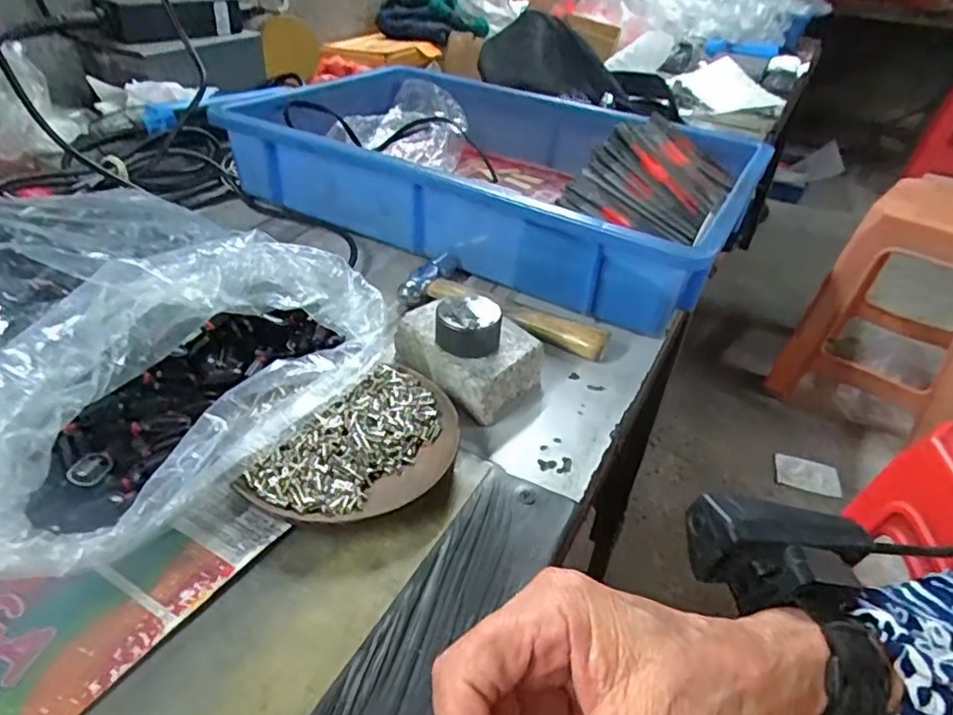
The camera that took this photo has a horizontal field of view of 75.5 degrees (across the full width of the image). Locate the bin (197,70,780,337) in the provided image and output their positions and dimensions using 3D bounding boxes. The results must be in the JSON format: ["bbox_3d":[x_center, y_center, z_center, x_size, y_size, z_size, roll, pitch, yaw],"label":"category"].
[{"bbox_3d":[0.024,-0.175,0.567,0.416,0.087,0.293,21,39,21],"label":"bin"}]

